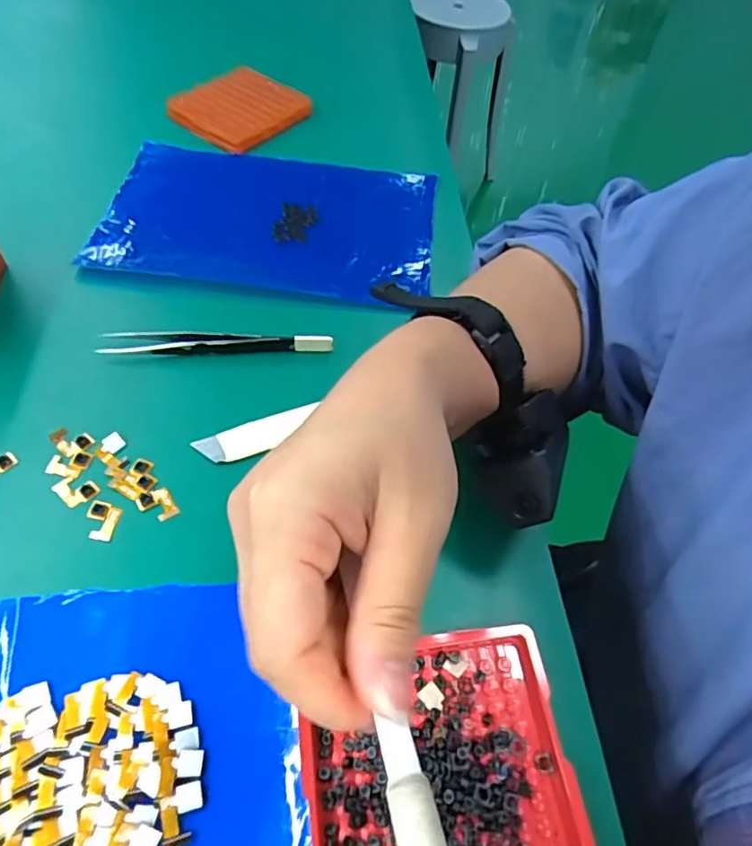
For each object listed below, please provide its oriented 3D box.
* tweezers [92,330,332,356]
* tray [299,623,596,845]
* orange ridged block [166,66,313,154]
[{"bbox_3d":[-0.089,-0.045,0.315,0.127,0.010,0.015,0,57,-4],"label":"tweezers"},{"bbox_3d":[0.025,0.133,0.206,0.099,0.010,0.098,-6,57,-8],"label":"tray"},{"bbox_3d":[-0.113,-0.266,0.463,0.082,0.010,0.091,38,62,19],"label":"orange ridged block"}]

